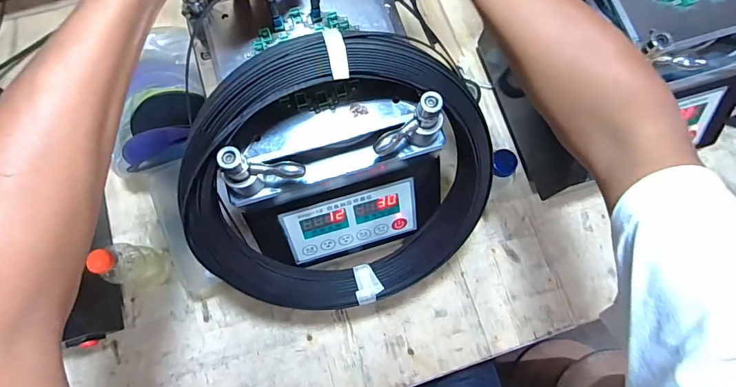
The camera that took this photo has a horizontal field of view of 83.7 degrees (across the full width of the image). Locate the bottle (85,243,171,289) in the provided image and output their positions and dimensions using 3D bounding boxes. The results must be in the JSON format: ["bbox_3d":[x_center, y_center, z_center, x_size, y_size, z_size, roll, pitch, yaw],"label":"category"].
[{"bbox_3d":[-0.312,0.094,0.535,0.059,0.131,0.055,4,77,-1],"label":"bottle"}]

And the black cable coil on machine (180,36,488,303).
[{"bbox_3d":[-0.022,0.001,0.408,0.296,0.305,0.057,-14,38,-5],"label":"black cable coil on machine"}]

